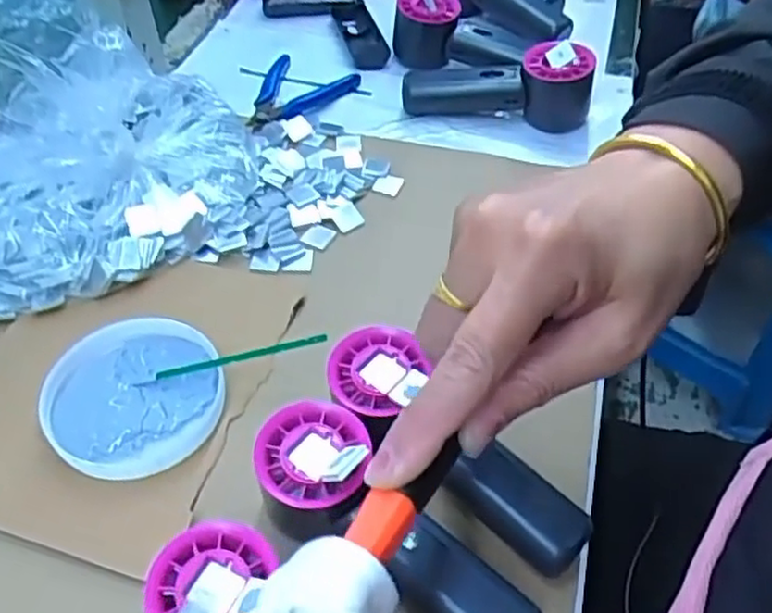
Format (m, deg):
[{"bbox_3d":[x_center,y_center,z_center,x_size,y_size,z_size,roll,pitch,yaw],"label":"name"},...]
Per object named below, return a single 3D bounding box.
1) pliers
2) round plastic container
[{"bbox_3d":[-0.080,-0.182,0.612,0.084,0.014,0.112,14,51,14],"label":"pliers"},{"bbox_3d":[-0.147,0.051,0.419,0.098,0.018,0.100,-1,50,1],"label":"round plastic container"}]

